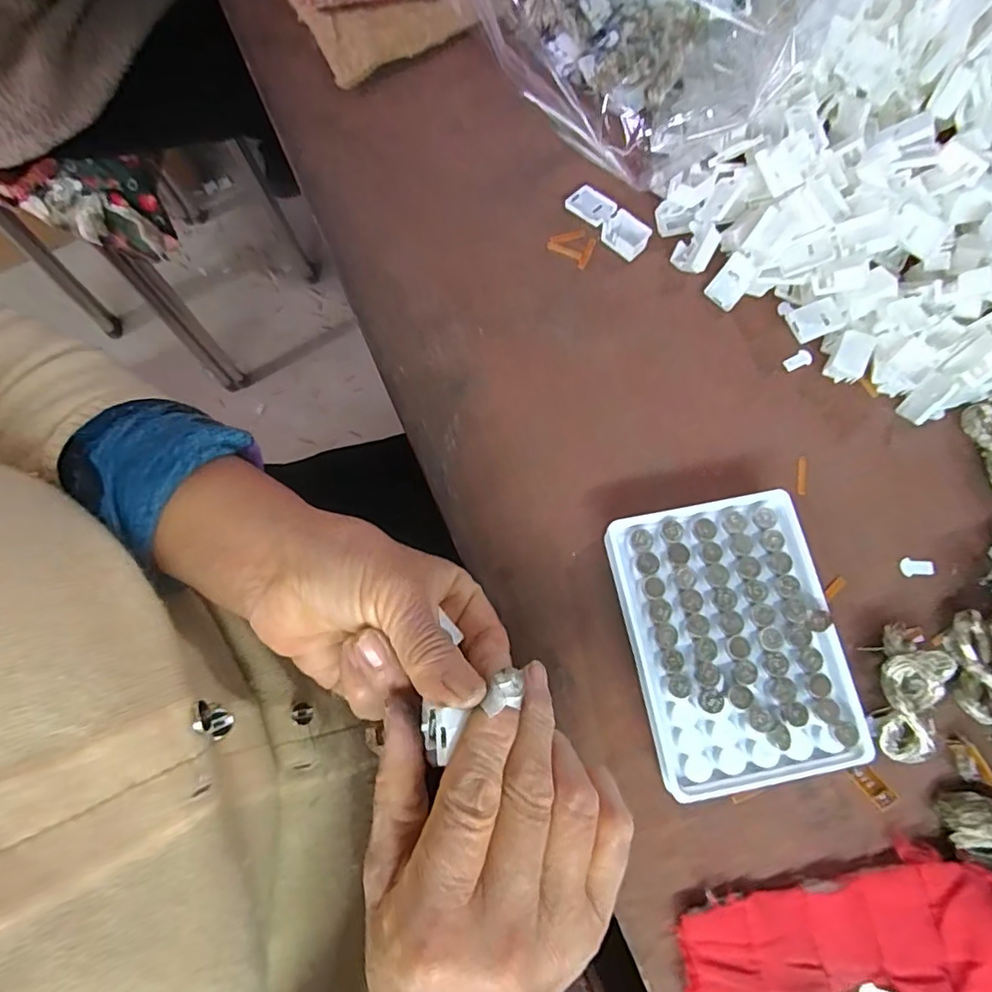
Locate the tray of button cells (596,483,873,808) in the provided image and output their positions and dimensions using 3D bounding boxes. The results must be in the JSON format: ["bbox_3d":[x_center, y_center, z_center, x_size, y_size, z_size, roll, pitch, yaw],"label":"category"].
[{"bbox_3d":[0.114,0.069,0.279,0.094,0.027,0.130,-11,77,-3],"label":"tray of button cells"}]

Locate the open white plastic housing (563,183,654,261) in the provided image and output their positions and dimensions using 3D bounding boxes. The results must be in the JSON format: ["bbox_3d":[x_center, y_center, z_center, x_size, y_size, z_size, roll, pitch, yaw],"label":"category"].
[{"bbox_3d":[0.069,-0.169,0.348,0.023,0.009,0.056,-43,81,-10],"label":"open white plastic housing"}]

